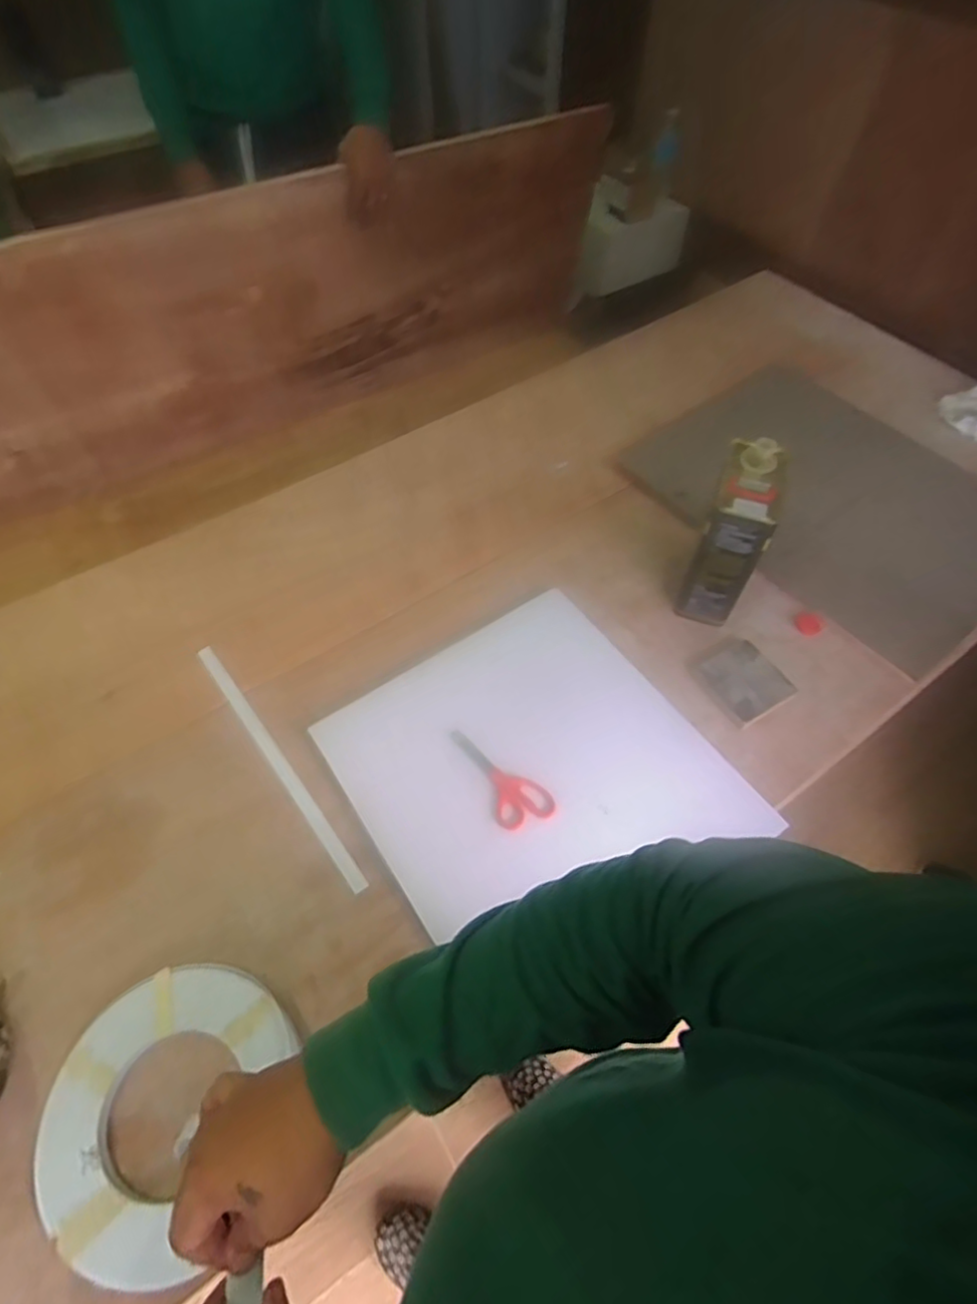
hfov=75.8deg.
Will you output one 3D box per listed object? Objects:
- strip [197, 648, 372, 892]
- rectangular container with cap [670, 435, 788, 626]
[{"bbox_3d":[-0.313,0.155,0.924,0.022,0.007,0.473,-36,63,-15],"label":"strip"},{"bbox_3d":[0.377,-0.181,0.974,0.087,0.237,0.170,21,60,13],"label":"rectangular container with cap"}]

